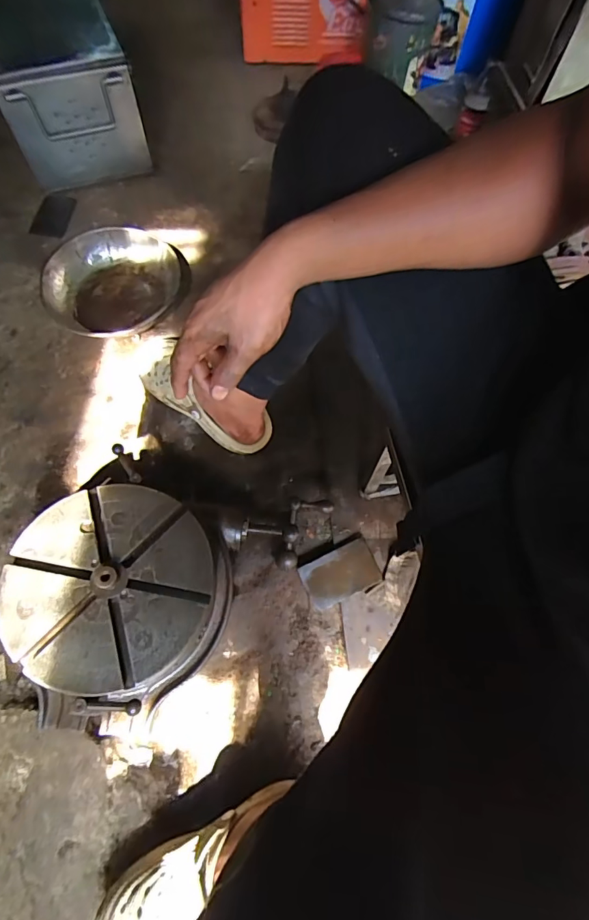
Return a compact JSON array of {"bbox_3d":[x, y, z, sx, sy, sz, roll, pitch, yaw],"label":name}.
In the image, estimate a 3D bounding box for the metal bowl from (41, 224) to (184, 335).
[{"bbox_3d":[-0.351,-0.336,0.870,0.248,0.073,0.260,2,64,-4],"label":"metal bowl"}]

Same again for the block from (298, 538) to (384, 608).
[{"bbox_3d":[0.069,0.169,0.659,0.109,0.012,0.070,-24,79,-7],"label":"block"}]

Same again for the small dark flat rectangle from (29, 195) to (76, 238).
[{"bbox_3d":[-0.555,-0.560,1.013,0.070,0.012,0.148,5,59,-14],"label":"small dark flat rectangle"}]

